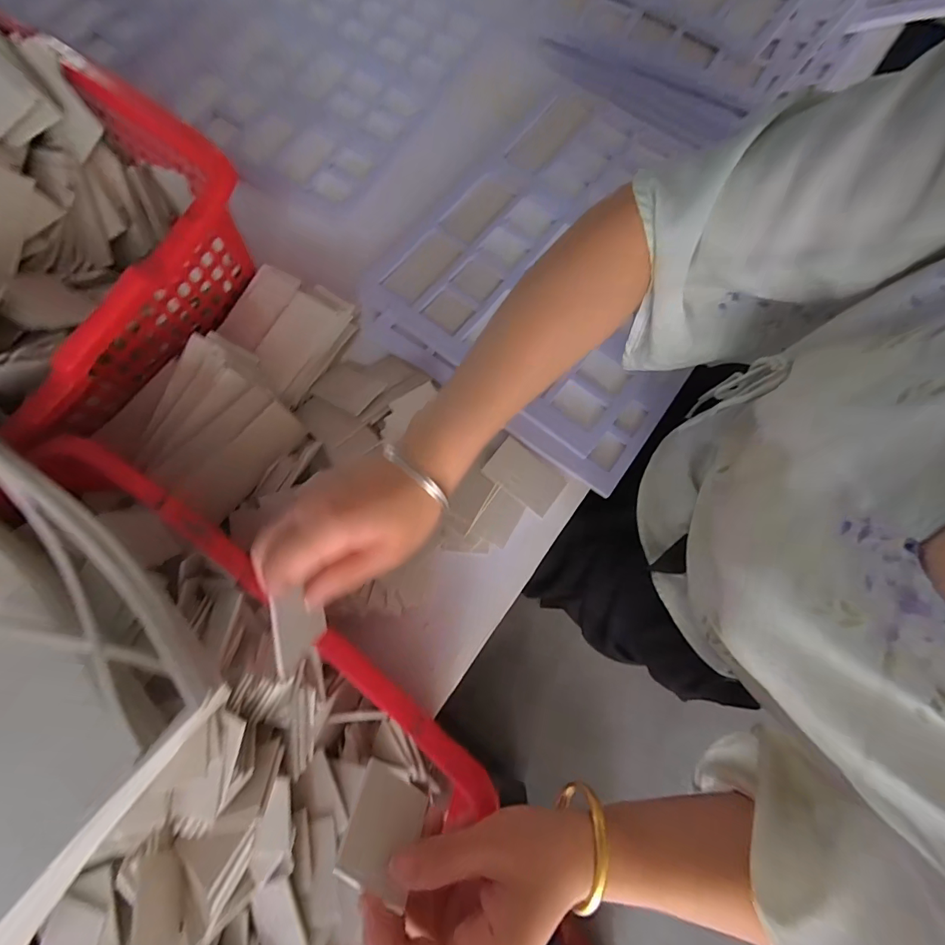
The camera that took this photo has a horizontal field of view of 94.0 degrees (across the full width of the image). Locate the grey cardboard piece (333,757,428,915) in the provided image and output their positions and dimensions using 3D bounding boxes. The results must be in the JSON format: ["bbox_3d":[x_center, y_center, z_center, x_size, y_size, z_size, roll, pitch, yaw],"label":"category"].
[{"bbox_3d":[-0.046,0.188,0.236,0.039,0.055,0.005,24,116,-4],"label":"grey cardboard piece"}]

